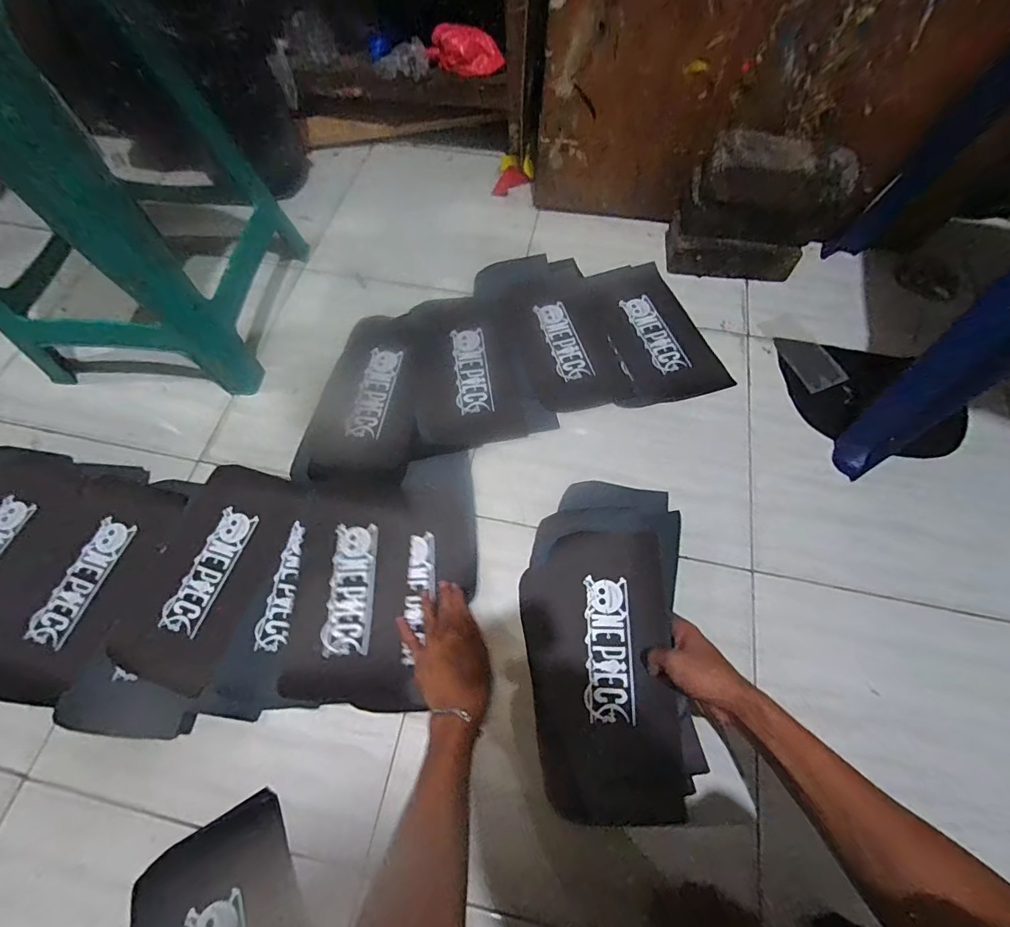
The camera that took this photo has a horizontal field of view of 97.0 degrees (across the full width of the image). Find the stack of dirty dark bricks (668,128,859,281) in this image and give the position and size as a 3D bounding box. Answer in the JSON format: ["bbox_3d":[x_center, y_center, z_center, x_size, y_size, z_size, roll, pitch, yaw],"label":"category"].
[{"bbox_3d":[0.428,-0.414,0.744,0.253,0.190,0.101,6,66,3],"label":"stack of dirty dark bricks"}]

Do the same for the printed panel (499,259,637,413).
[{"bbox_3d":[0.095,-0.222,0.764,0.158,0.008,0.296,-13,67,-6],"label":"printed panel"}]

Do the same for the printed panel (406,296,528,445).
[{"bbox_3d":[-0.072,-0.158,0.732,0.149,0.004,0.291,-12,67,-6],"label":"printed panel"}]

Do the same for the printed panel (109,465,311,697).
[{"bbox_3d":[-0.391,0.140,0.603,0.157,0.012,0.281,13,67,6],"label":"printed panel"}]

